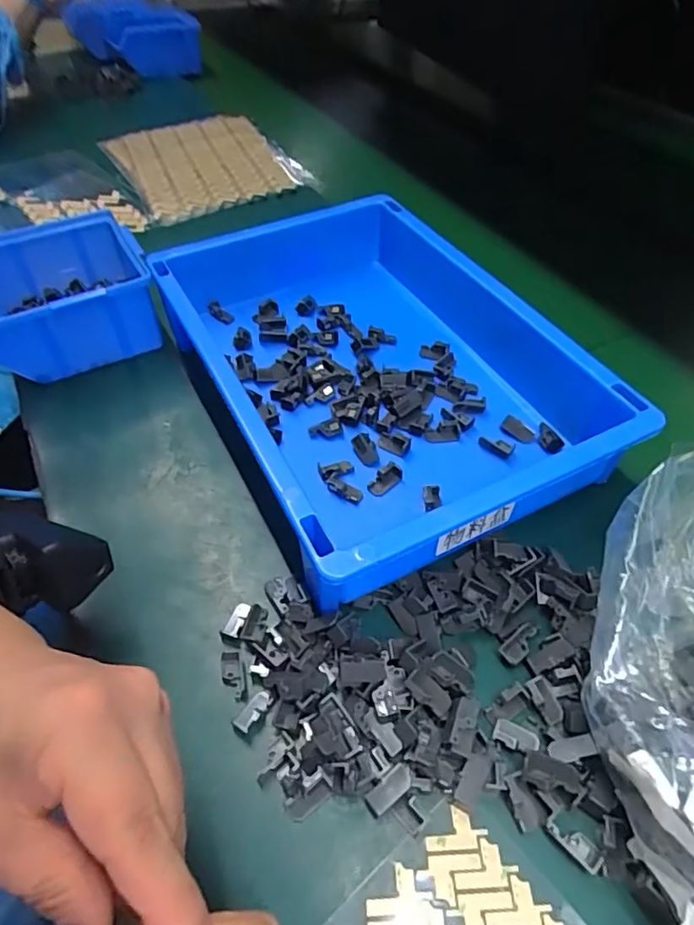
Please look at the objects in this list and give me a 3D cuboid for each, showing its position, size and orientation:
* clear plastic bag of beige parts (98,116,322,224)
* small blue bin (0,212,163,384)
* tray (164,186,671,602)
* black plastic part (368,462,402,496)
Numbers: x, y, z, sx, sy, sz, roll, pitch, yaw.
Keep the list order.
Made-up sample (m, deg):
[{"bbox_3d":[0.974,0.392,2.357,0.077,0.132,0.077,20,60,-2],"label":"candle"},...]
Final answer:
[{"bbox_3d":[-0.166,-0.354,0.660,0.188,0.014,0.221,-26,56,-16],"label":"clear plastic bag of beige parts"},{"bbox_3d":[-0.226,-0.127,0.441,0.132,0.066,0.120,-22,52,-19],"label":"small blue bin"},{"bbox_3d":[0.017,-0.071,0.384,0.217,0.066,0.306,-21,52,-18],"label":"tray"},{"bbox_3d":[0.023,0.010,0.345,0.022,0.008,0.013,-35,58,-28],"label":"black plastic part"}]

